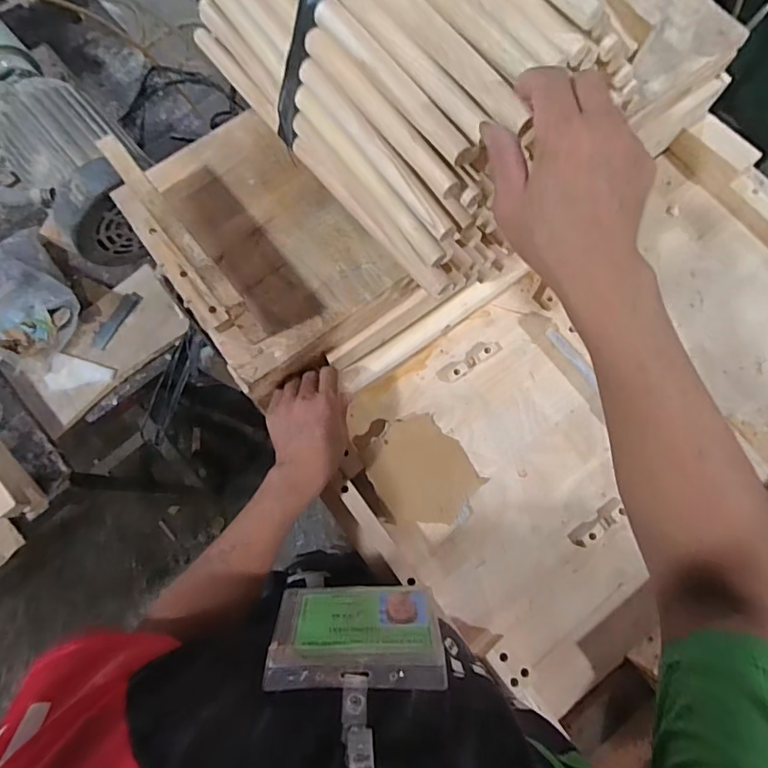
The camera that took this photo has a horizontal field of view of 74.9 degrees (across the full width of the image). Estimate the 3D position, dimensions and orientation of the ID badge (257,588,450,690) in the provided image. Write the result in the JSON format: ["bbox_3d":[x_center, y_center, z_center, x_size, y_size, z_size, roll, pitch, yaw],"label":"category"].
[{"bbox_3d":[-0.016,0.152,0.310,0.100,0.084,0.006,0,104,-2],"label":"ID badge"}]

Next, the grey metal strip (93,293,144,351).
[{"bbox_3d":[-0.470,-0.113,0.880,0.033,0.006,0.116,30,80,13],"label":"grey metal strip"}]

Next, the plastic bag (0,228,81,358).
[{"bbox_3d":[-0.614,-0.153,0.839,0.151,0.099,0.224,-39,79,-9],"label":"plastic bag"}]

